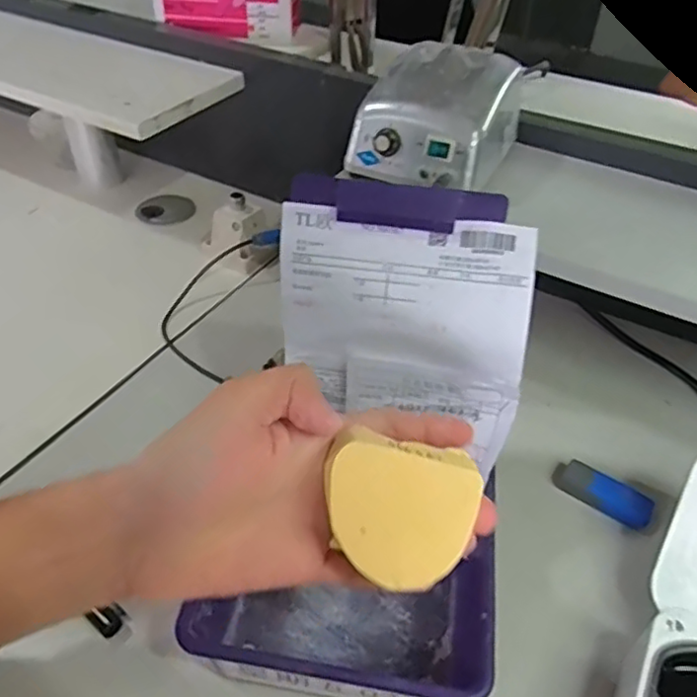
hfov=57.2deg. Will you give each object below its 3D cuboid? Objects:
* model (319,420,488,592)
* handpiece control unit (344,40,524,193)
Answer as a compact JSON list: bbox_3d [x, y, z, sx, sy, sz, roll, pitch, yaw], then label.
[{"bbox_3d":[0.021,0.072,0.284,0.063,0.059,0.027,11,0,1],"label":"model"},{"bbox_3d":[0.069,-0.176,0.491,0.099,0.079,0.120,24,47,22],"label":"handpiece control unit"}]

